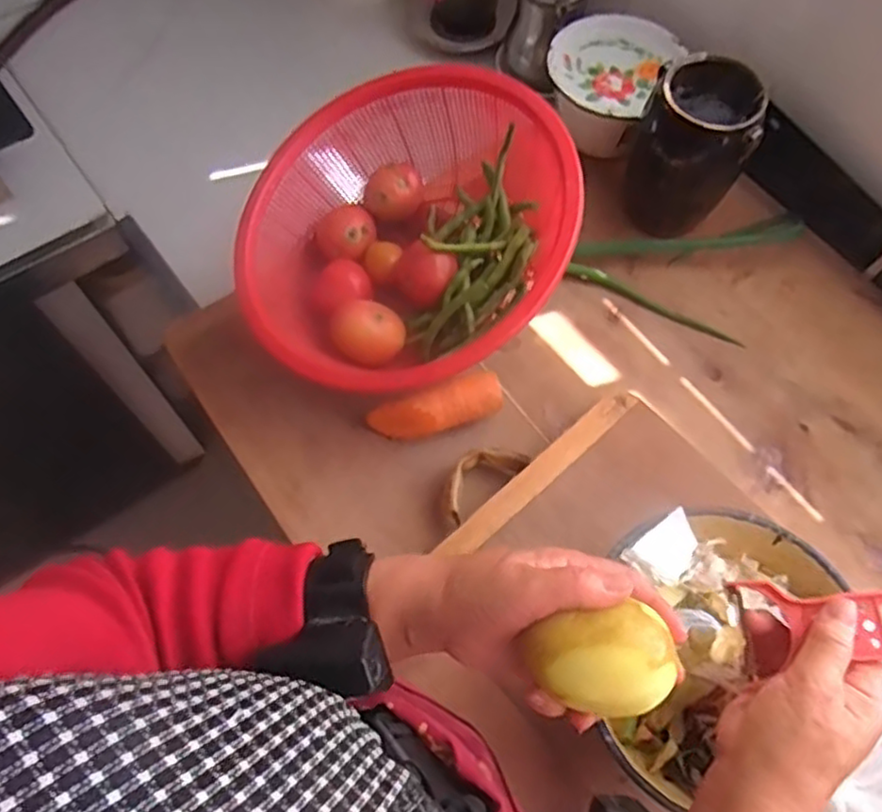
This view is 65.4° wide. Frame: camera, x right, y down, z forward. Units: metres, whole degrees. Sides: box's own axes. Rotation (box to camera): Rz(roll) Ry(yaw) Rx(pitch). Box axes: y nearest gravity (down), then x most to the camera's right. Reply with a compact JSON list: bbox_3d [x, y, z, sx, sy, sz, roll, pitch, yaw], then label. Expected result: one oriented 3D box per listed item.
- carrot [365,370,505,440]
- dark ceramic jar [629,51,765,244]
[{"bbox_3d":[-0.004,0.002,0.633,0.122,0.046,0.034,-18,21,2],"label":"carrot"},{"bbox_3d":[0.237,-0.247,0.662,0.093,0.156,0.090,1,64,-2],"label":"dark ceramic jar"}]

